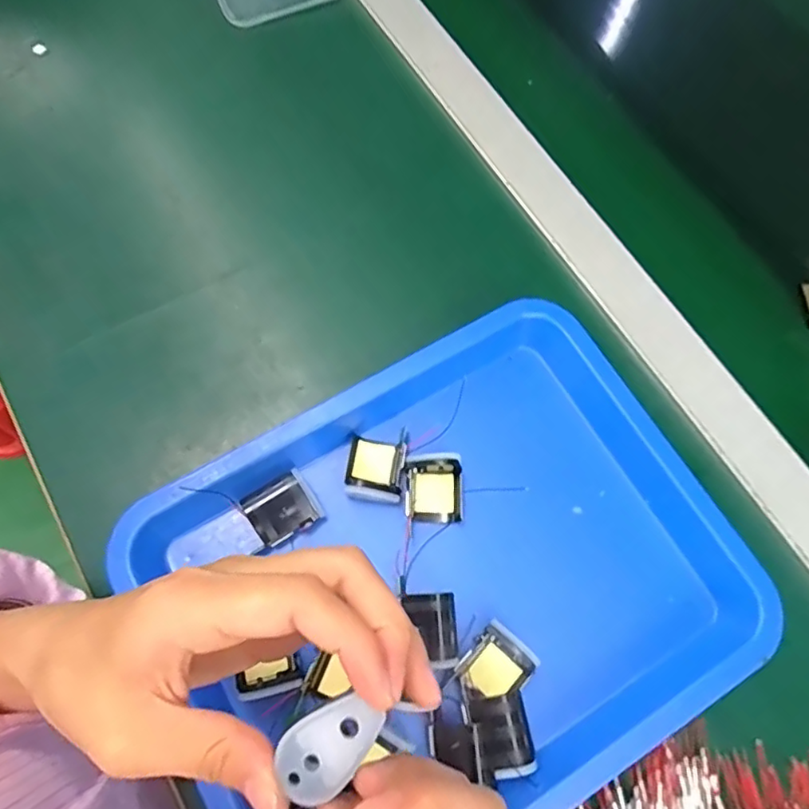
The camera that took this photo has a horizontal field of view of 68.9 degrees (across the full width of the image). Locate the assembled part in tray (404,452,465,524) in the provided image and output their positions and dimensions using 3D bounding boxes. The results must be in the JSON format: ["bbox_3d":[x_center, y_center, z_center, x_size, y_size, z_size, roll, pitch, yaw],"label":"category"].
[{"bbox_3d":[0.020,0.054,0.380,0.038,0.021,0.040,0,70,-2],"label":"assembled part in tray"}]

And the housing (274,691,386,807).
[{"bbox_3d":[-0.022,0.101,0.174,0.033,0.004,0.022,-35,74,-14],"label":"housing"}]

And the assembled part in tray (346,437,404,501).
[{"bbox_3d":[-0.019,0.041,0.384,0.036,0.020,0.043,4,70,0],"label":"assembled part in tray"}]

